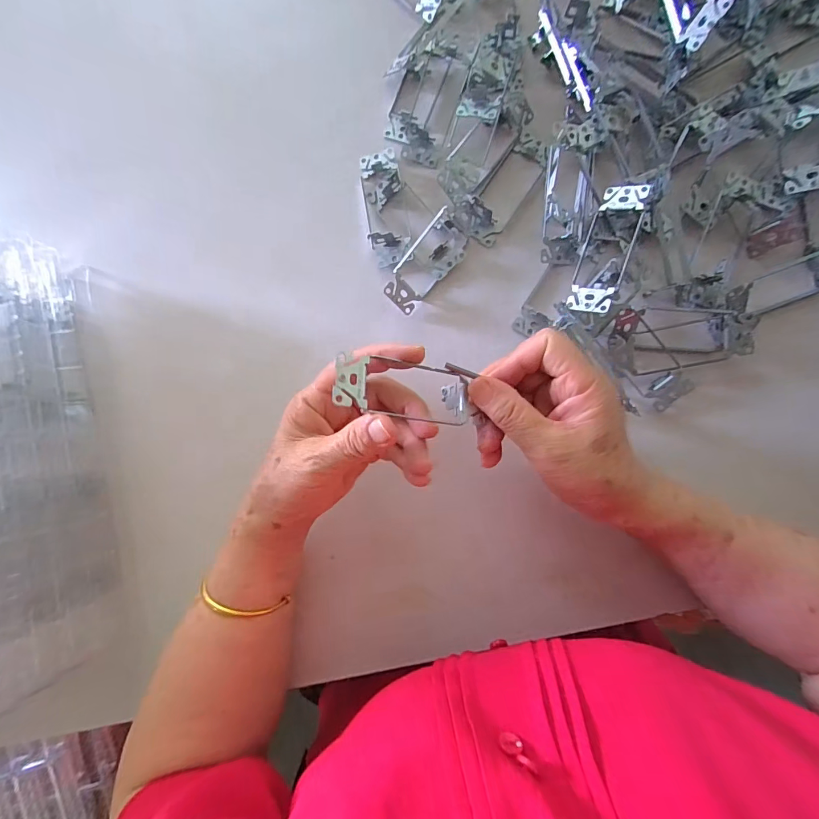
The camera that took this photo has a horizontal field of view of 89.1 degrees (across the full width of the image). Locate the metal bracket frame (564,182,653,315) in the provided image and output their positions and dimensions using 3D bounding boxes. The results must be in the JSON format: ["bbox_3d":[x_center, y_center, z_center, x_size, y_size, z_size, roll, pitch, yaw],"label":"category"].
[{"bbox_3d":[0.160,-0.128,0.336,0.037,0.015,0.110,17,86,37],"label":"metal bracket frame"}]

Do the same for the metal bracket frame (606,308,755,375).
[{"bbox_3d":[0.218,-0.061,0.337,0.104,0.021,0.053,-11,88,5],"label":"metal bracket frame"}]

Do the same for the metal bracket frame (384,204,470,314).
[{"bbox_3d":[0.014,-0.128,0.356,0.040,0.025,0.090,41,92,4],"label":"metal bracket frame"}]

